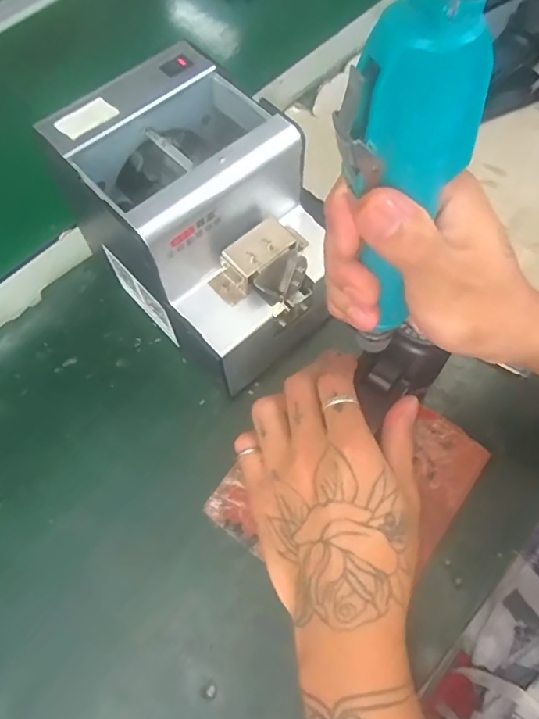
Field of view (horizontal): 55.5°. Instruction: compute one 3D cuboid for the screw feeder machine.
[{"bbox_3d":[-0.042,-0.089,0.372,0.126,0.148,0.177,-39,70,-16],"label":"screw feeder machine"}]

